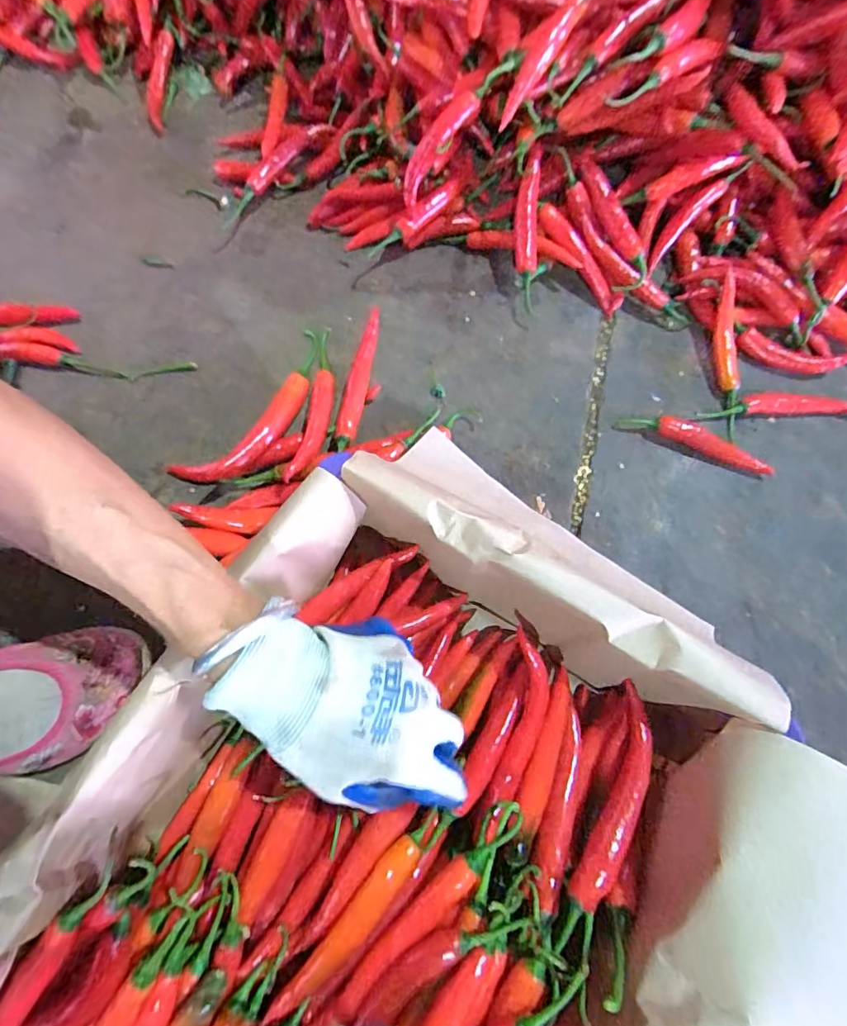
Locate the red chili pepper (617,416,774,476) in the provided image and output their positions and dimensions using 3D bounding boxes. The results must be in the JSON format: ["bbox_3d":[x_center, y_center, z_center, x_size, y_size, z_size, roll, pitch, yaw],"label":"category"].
[{"bbox_3d":[0.256,-0.069,0.474,0.138,0.014,0.022,25,75,7],"label":"red chili pepper"}]

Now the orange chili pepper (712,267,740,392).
[{"bbox_3d":[0.291,-0.172,0.487,0.026,0.018,0.109,0,91,1],"label":"orange chili pepper"}]

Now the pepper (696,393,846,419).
[{"bbox_3d":[0.340,-0.102,0.482,0.154,0.011,0.019,0,74,0],"label":"pepper"}]

